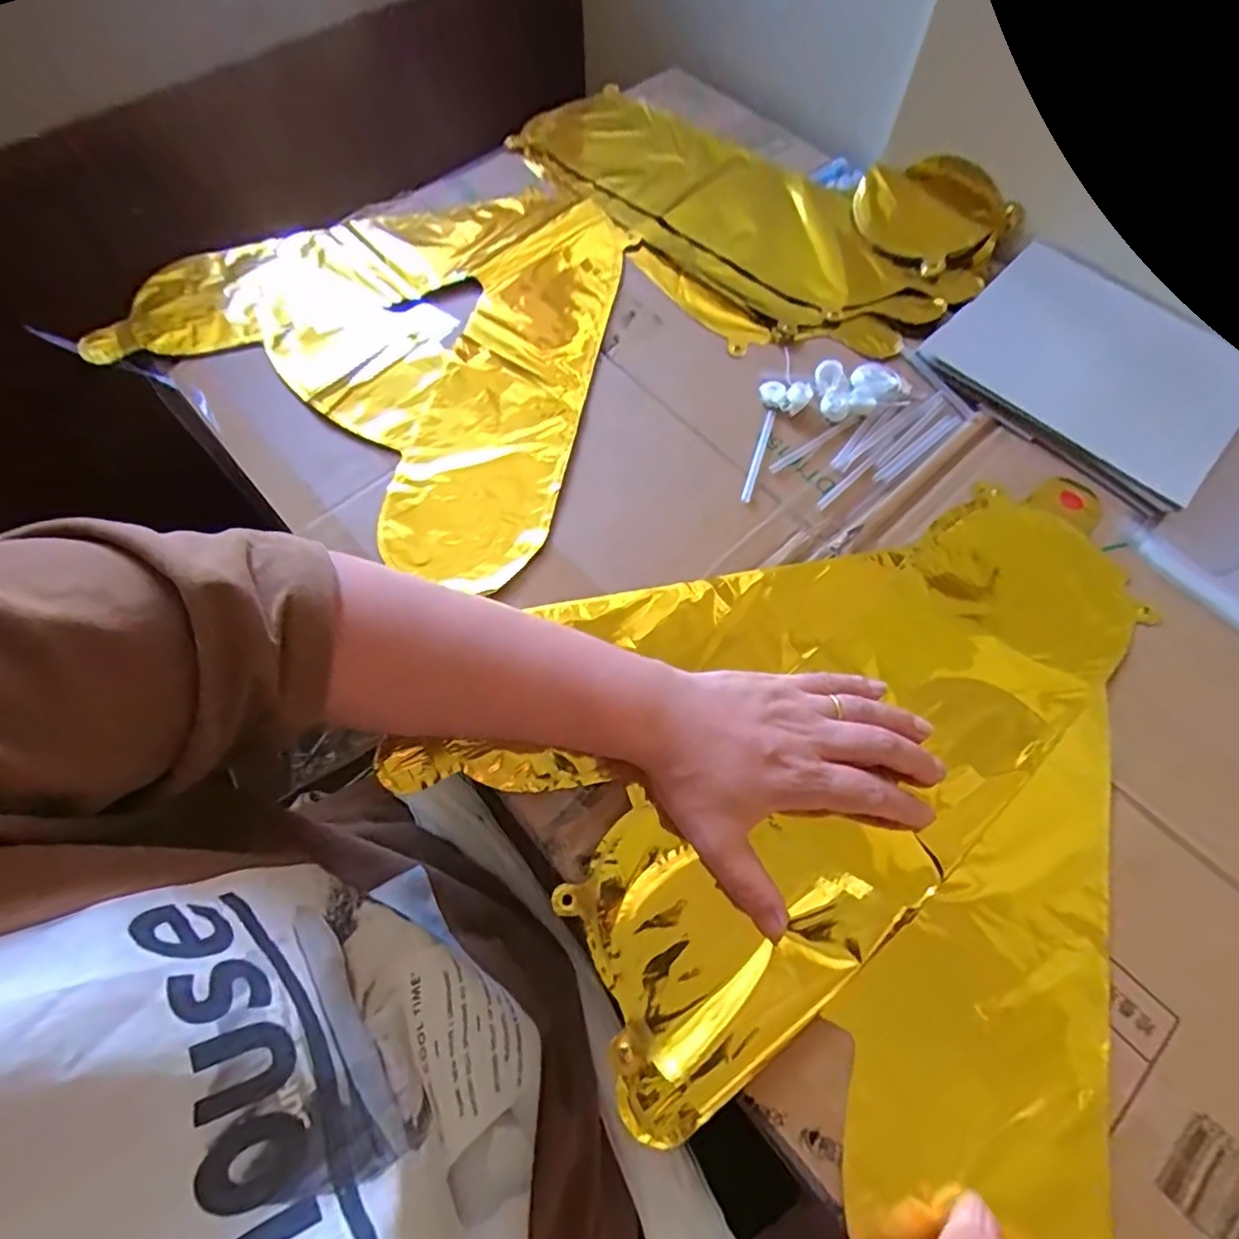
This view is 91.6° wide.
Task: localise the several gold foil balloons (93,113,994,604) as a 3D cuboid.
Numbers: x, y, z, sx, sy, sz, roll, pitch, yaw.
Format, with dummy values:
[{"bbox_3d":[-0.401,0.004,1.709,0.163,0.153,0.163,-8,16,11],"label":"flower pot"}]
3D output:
[{"bbox_3d":[-0.029,-0.283,0.476,0.602,0.020,0.390,-34,71,-15],"label":"several gold foil balloons"}]

